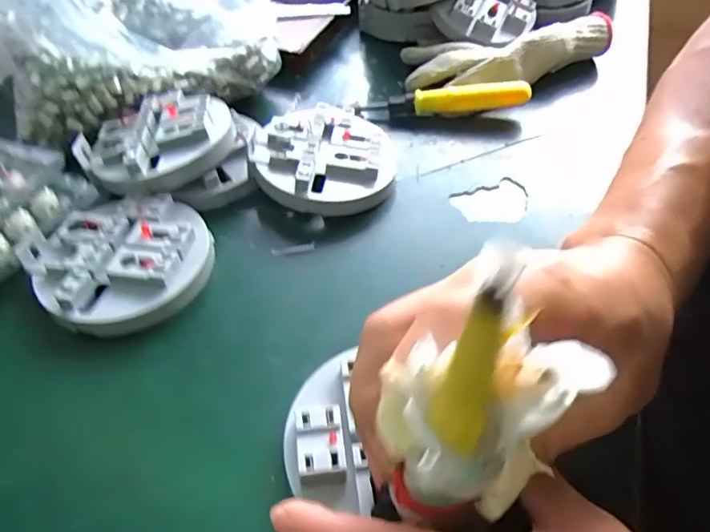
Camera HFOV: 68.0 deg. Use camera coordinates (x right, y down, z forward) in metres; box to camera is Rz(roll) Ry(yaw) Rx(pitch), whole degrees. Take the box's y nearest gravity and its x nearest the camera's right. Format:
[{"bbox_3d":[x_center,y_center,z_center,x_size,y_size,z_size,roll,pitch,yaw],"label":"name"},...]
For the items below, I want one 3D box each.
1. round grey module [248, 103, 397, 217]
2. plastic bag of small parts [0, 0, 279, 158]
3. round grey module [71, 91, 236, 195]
[{"bbox_3d":[-0.023,-0.077,0.378,0.096,0.031,0.093,-1,47,1],"label":"round grey module"},{"bbox_3d":[-0.182,-0.205,0.434,0.225,0.085,0.161,-24,51,-20],"label":"plastic bag of small parts"},{"bbox_3d":[-0.142,-0.094,0.376,0.101,0.025,0.096,-1,47,1],"label":"round grey module"}]

